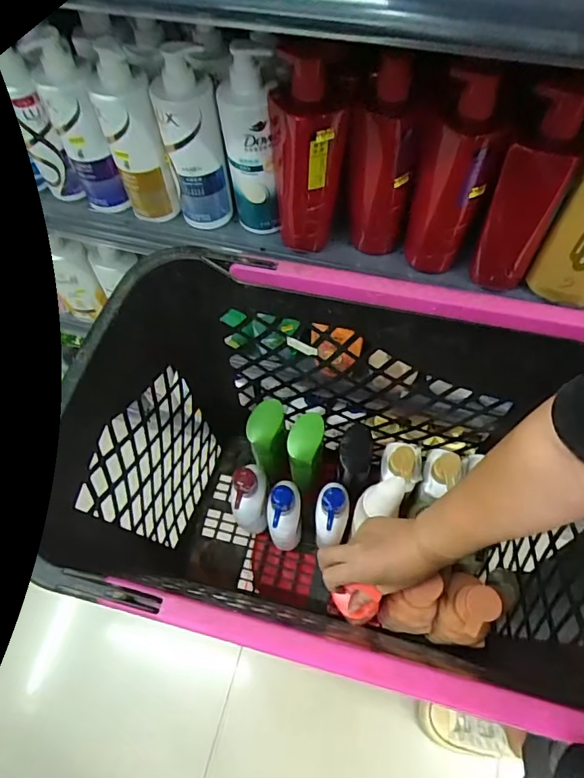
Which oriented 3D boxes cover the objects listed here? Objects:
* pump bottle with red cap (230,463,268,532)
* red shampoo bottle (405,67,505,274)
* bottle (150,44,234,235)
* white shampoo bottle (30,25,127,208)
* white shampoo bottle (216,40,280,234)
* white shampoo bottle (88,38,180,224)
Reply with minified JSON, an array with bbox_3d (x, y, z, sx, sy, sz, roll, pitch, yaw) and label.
[{"bbox_3d":[-0.058,0.168,0.749,0.042,0.181,0.087,4,67,4],"label":"pump bottle with red cap"},{"bbox_3d":[0.181,-0.231,0.558,0.080,0.260,0.058,15,68,9],"label":"red shampoo bottle"},{"bbox_3d":[-0.125,-0.307,0.625,0.070,0.208,0.067,-18,67,-5],"label":"bottle"},{"bbox_3d":[-0.271,-0.326,0.635,0.062,0.219,0.056,-27,68,-9],"label":"white shampoo bottle"},{"bbox_3d":[-0.053,-0.295,0.607,0.061,0.228,0.054,5,67,4],"label":"white shampoo bottle"},{"bbox_3d":[-0.203,-0.324,0.639,0.074,0.210,0.079,-19,67,-6],"label":"white shampoo bottle"}]

